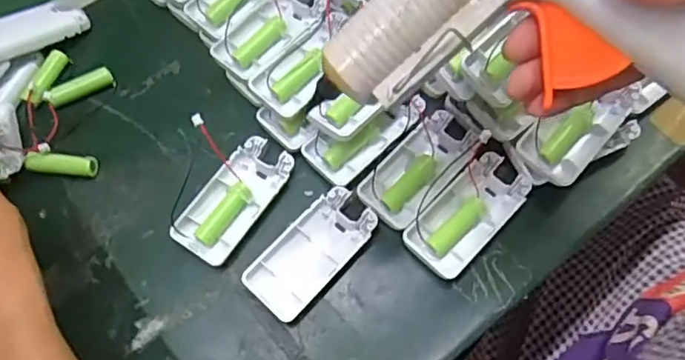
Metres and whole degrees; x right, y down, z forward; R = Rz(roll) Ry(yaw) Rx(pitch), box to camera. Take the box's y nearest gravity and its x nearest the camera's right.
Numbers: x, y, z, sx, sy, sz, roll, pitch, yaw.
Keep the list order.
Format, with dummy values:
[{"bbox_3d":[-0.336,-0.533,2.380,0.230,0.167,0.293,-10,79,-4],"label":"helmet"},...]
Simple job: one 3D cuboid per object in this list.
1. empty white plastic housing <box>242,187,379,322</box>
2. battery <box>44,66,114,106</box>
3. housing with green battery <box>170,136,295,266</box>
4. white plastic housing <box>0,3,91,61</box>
[{"bbox_3d":[-0.021,0.049,0.385,0.046,0.012,0.093,39,71,17],"label":"empty white plastic housing"},{"bbox_3d":[-0.205,-0.073,0.444,0.049,0.015,0.015,-28,67,-12],"label":"battery"},{"bbox_3d":[-0.076,0.013,0.401,0.044,0.015,0.094,31,69,15],"label":"housing with green battery"},{"bbox_3d":[-0.249,-0.118,0.447,0.035,0.014,0.094,41,50,19],"label":"white plastic housing"}]

